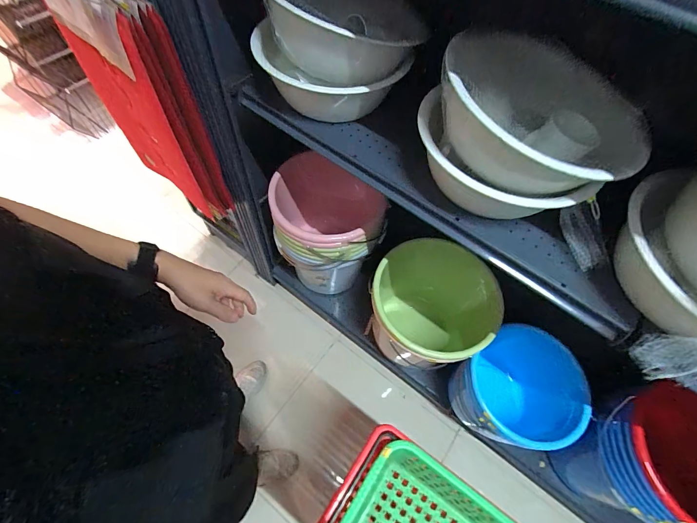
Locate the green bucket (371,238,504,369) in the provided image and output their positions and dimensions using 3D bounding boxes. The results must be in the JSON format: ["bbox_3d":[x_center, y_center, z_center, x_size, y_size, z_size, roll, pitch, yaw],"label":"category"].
[{"bbox_3d":[0.257,0.188,1.101,0.392,0.377,0.334,27,62,12],"label":"green bucket"}]

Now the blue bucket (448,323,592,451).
[{"bbox_3d":[0.507,0.408,1.006,0.285,0.294,0.303,1,60,-2],"label":"blue bucket"}]

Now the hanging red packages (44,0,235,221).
[{"bbox_3d":[-0.490,-0.340,0.854,0.284,0.560,0.138,42,66,19],"label":"hanging red packages"}]

